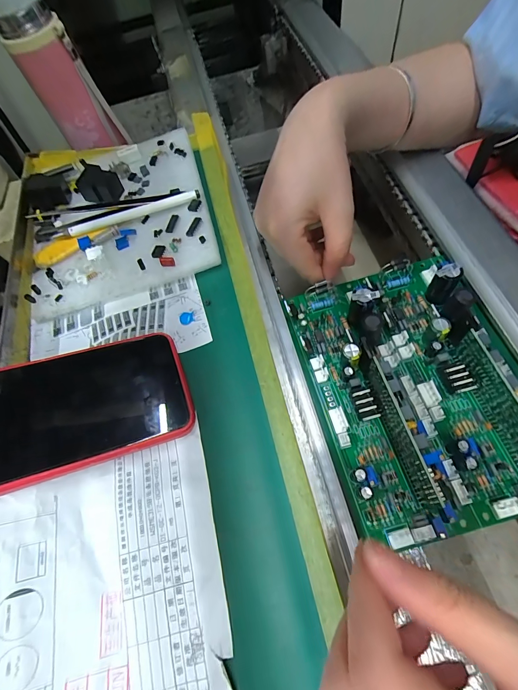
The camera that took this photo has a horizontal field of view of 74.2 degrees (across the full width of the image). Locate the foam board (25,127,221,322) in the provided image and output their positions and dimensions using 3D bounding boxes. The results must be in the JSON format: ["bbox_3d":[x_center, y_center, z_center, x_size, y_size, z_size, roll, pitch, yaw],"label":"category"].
[{"bbox_3d":[-0.128,-0.118,0.300,0.157,0.018,0.171,-17,62,-1],"label":"foam board"}]

